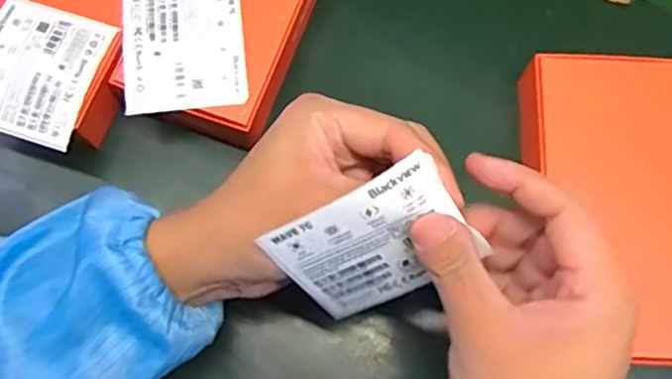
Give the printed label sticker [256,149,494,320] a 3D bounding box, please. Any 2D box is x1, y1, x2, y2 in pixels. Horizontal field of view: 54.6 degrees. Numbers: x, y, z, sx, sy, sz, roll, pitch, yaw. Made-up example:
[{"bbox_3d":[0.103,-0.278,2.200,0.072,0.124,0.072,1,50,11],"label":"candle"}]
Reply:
[{"bbox_3d":[0.018,0.026,0.286,0.079,0.070,0.006,-28,42,16],"label":"printed label sticker"}]

